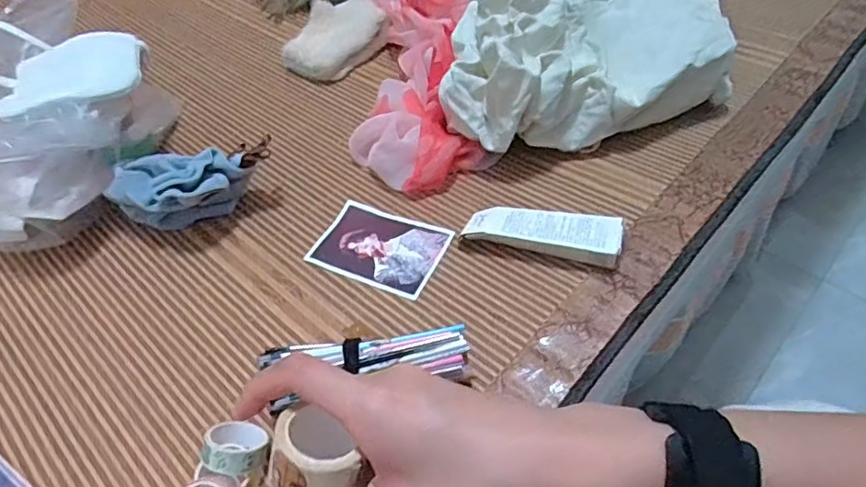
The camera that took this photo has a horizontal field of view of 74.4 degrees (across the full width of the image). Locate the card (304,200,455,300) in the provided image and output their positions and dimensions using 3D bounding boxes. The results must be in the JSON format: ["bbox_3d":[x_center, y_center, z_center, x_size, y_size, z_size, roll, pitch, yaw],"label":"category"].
[{"bbox_3d":[-0.044,0.003,0.479,0.107,0.004,0.074,17,53,22],"label":"card"}]

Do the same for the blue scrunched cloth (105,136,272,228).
[{"bbox_3d":[-0.209,-0.046,0.500,0.141,0.060,0.065,-13,49,-7],"label":"blue scrunched cloth"}]

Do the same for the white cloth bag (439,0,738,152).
[{"bbox_3d":[0.157,-0.195,0.535,0.322,0.132,0.171,-20,50,-11],"label":"white cloth bag"}]

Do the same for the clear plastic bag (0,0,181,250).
[{"bbox_3d":[-0.404,-0.130,0.557,0.298,0.115,0.258,20,53,21],"label":"clear plastic bag"}]

